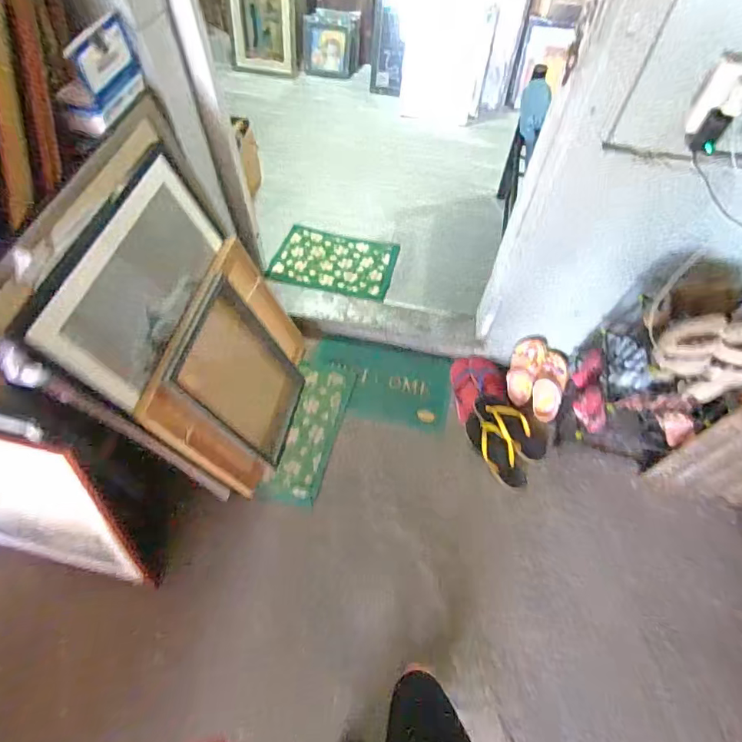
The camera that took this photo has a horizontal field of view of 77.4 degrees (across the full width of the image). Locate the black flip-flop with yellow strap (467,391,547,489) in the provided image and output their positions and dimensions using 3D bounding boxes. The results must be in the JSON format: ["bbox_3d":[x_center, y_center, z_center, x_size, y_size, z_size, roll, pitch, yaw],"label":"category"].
[{"bbox_3d":[0.478,0.180,1.576,0.288,0.052,0.118,40,68,19],"label":"black flip-flop with yellow strap"}]

